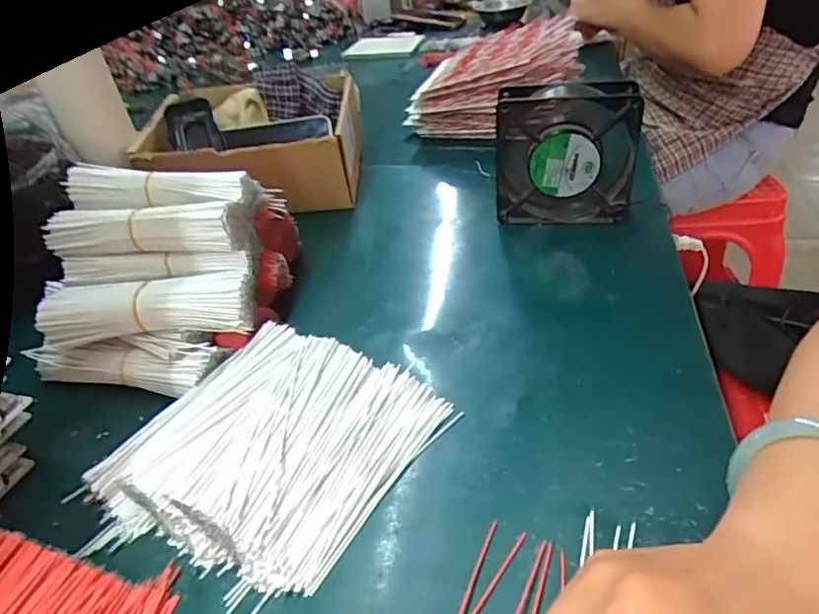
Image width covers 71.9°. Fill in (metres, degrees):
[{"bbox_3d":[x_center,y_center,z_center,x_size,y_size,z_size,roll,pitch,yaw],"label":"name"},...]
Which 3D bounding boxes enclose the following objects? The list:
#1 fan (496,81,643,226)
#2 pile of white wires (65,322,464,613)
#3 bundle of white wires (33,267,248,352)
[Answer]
[{"bbox_3d":[0.141,-0.136,0.516,0.117,0.128,0.043,2,37,12],"label":"fan"},{"bbox_3d":[-0.085,0.083,0.349,0.158,0.026,0.168,18,43,30],"label":"pile of white wires"},{"bbox_3d":[-0.191,0.005,0.414,0.156,0.039,0.051,-5,38,1],"label":"bundle of white wires"}]

